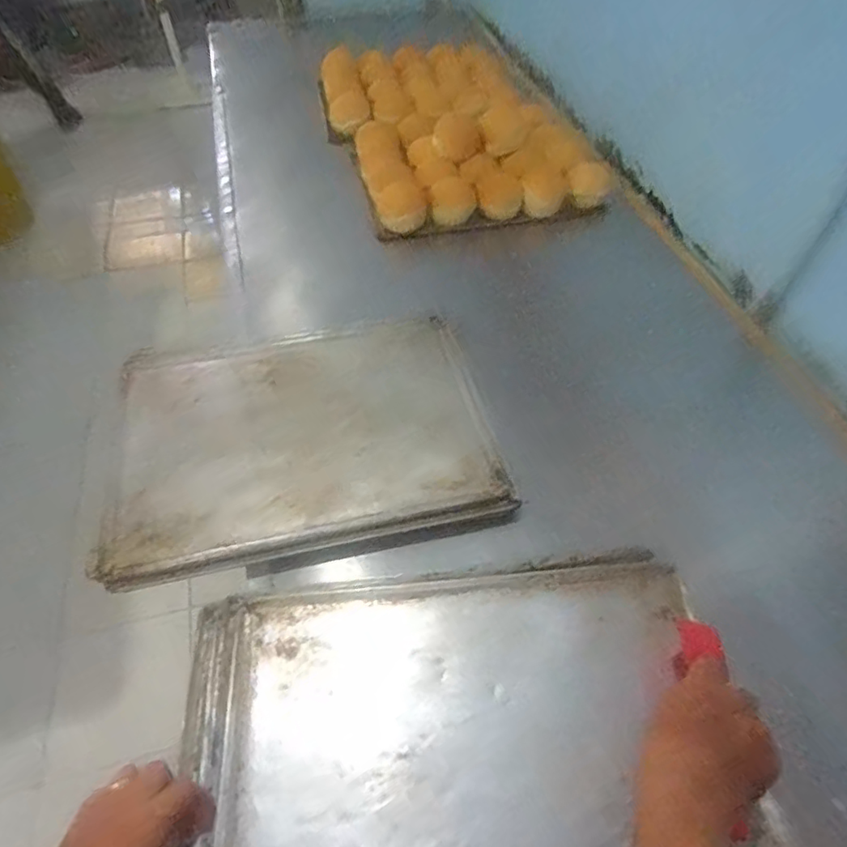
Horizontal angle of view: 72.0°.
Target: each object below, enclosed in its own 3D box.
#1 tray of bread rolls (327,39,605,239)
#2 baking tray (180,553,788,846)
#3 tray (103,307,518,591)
[{"bbox_3d":[0.039,-0.657,1.250,0.454,0.083,0.717,-14,53,-12],"label":"tray of bread rolls"},{"bbox_3d":[0.037,0.301,0.495,0.469,0.021,0.357,-7,51,-6],"label":"baking tray"},{"bbox_3d":[-0.157,0.009,0.738,0.459,0.029,0.336,-10,51,-8],"label":"tray"}]

